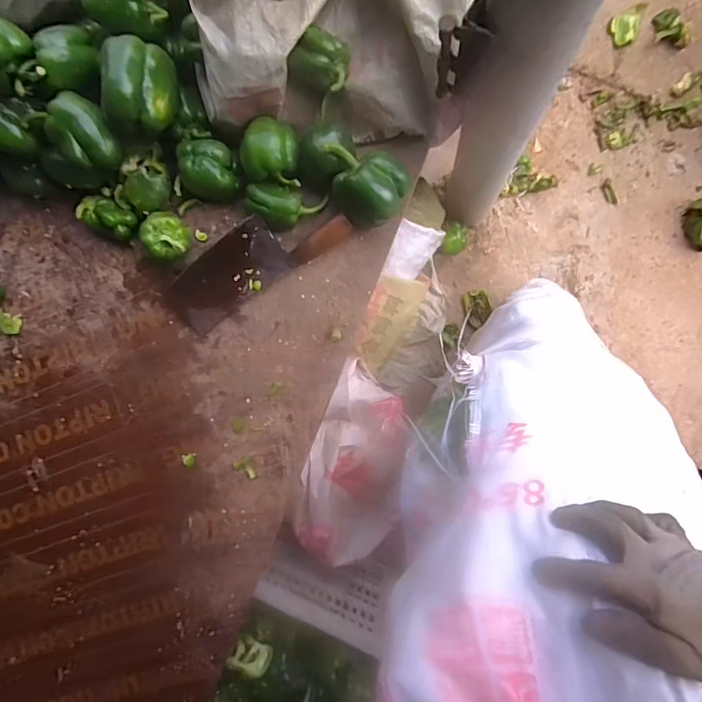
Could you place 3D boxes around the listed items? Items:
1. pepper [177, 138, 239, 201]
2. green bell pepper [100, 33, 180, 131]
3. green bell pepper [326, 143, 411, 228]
[{"bbox_3d":[-0.186,-0.238,0.620,0.069,0.068,0.070,-3,92,6],"label":"pepper"},{"bbox_3d":[-0.252,-0.308,0.546,0.079,0.060,0.095,10,93,6],"label":"green bell pepper"},{"bbox_3d":[0.022,-0.198,0.588,0.097,0.076,0.077,11,93,5],"label":"green bell pepper"}]

